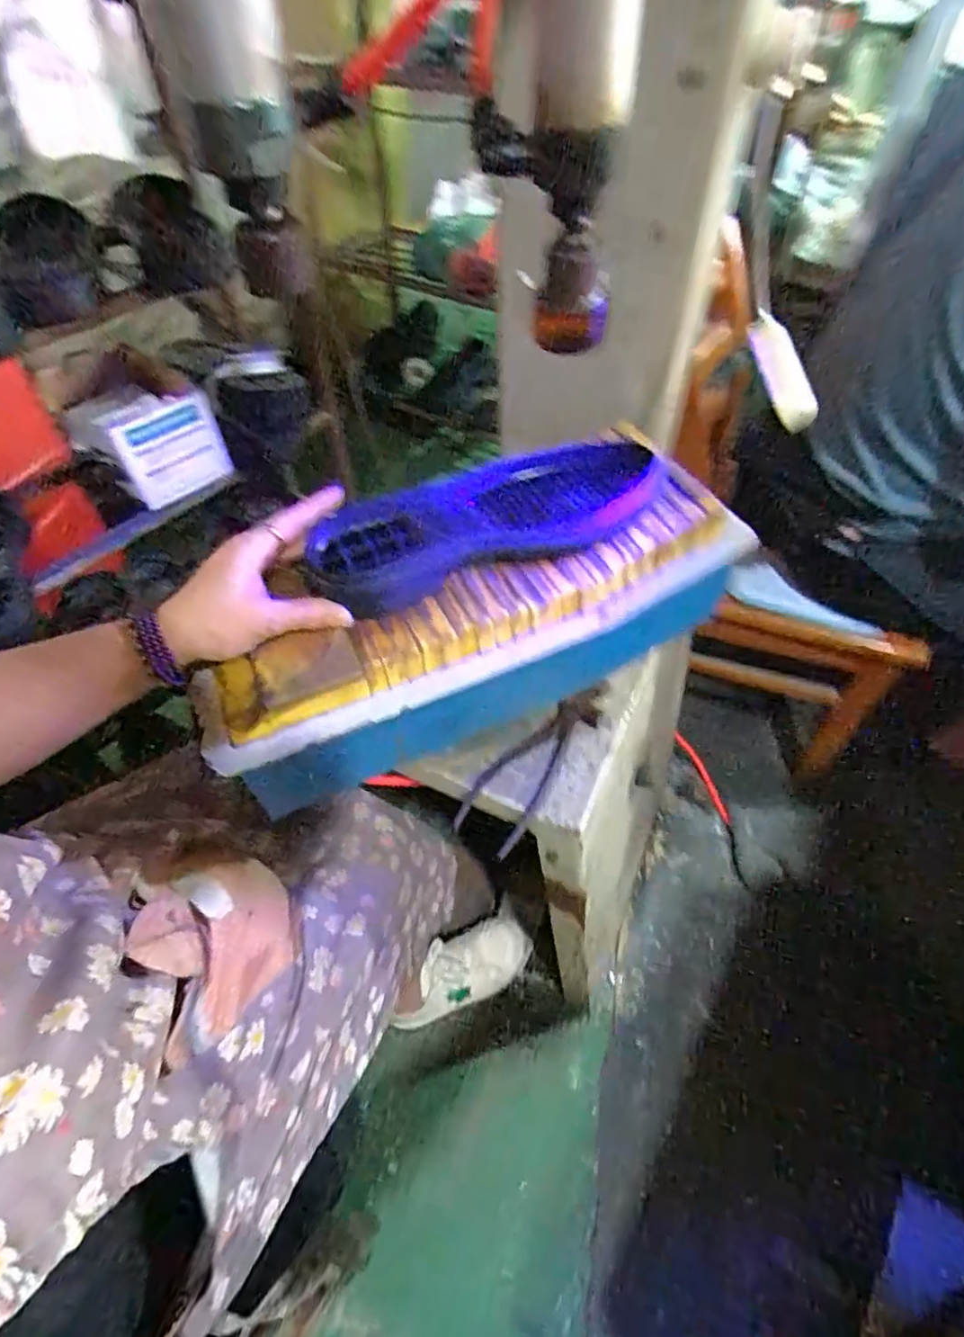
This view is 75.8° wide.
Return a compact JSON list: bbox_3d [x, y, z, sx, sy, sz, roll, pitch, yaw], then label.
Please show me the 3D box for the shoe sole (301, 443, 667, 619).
[{"bbox_3d":[0.000,-0.116,0.467,0.266,0.041,0.101,-18,54,-8],"label":"shoe sole"}]

